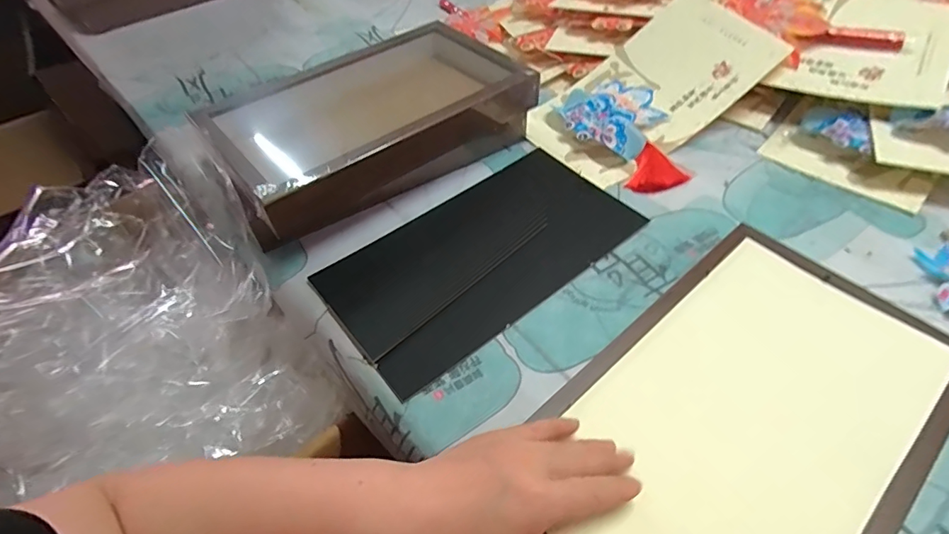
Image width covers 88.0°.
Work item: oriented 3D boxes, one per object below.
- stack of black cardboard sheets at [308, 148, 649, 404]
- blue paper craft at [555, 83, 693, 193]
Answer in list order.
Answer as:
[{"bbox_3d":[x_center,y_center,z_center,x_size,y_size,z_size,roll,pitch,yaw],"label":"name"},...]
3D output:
[{"bbox_3d":[0.010,-0.020,0.506,0.315,0.012,0.170,-33,58,-24],"label":"stack of black cardboard sheets"},{"bbox_3d":[0.187,-0.166,0.611,0.115,0.026,0.191,-15,51,-10],"label":"blue paper craft"}]

